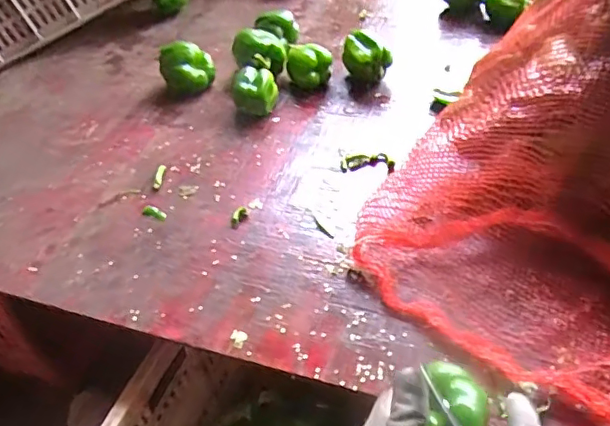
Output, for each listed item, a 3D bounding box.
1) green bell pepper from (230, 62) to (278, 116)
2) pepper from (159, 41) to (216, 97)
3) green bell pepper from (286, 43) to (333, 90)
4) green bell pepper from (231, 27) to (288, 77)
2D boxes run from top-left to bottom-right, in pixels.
[{"bbox_3d":[-0.076,-0.187,0.879,0.071,0.056,0.076,-12,46,-4],"label":"green bell pepper"},{"bbox_3d":[-0.192,-0.237,0.937,0.085,0.072,0.067,-23,48,-14],"label":"pepper"},{"bbox_3d":[0.008,-0.236,0.920,0.070,0.055,0.064,-5,46,3],"label":"green bell pepper"},{"bbox_3d":[-0.075,-0.259,0.938,0.076,0.073,0.075,-4,46,4],"label":"green bell pepper"}]

